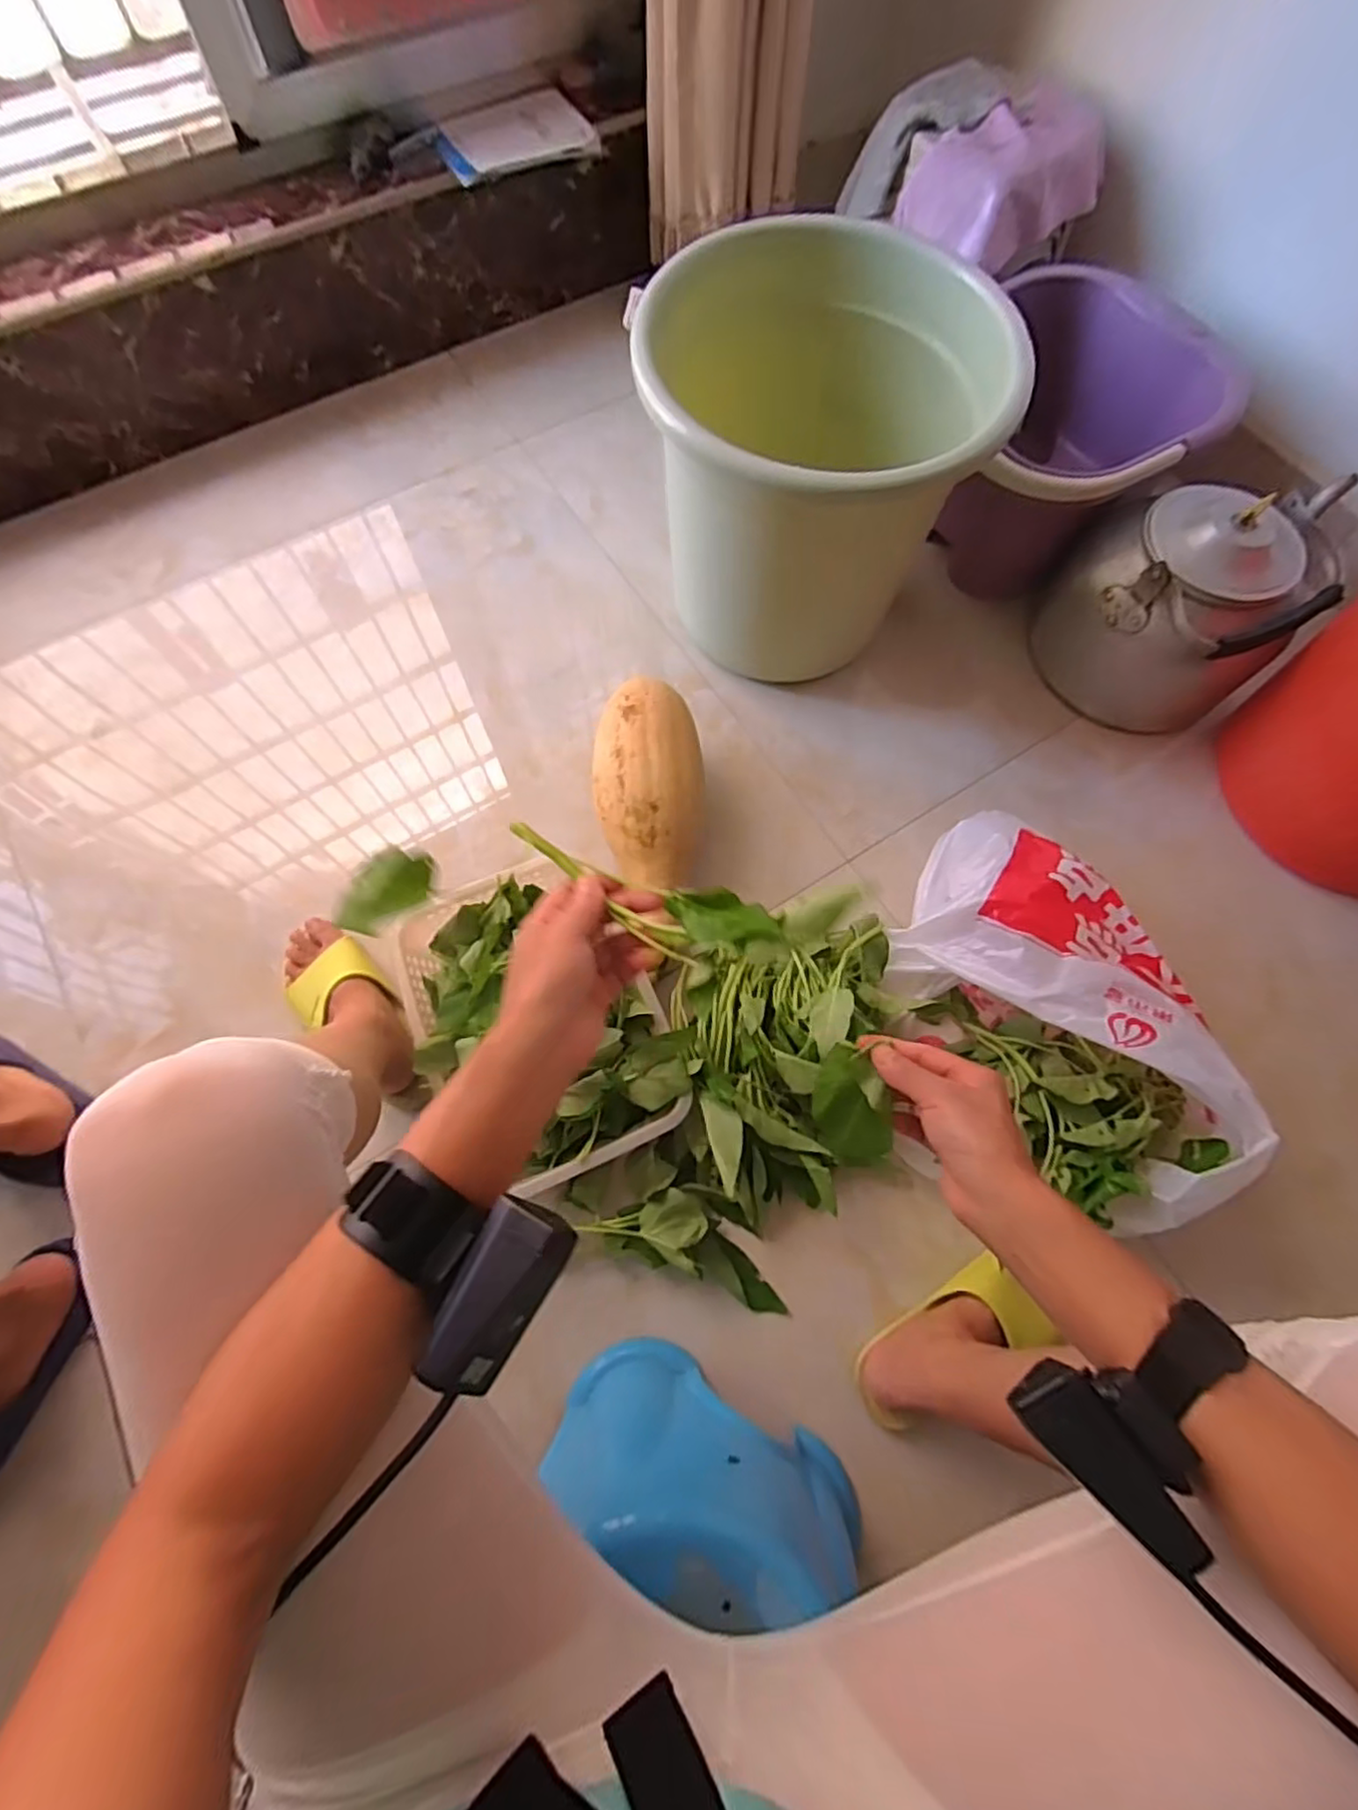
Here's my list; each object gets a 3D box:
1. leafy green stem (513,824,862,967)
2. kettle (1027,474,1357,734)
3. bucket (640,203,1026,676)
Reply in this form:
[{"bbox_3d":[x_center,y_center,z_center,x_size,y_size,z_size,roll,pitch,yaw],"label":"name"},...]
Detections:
[{"bbox_3d":[-0.004,0.000,0.368,0.184,0.034,0.045,14,69,27],"label":"leafy green stem"},{"bbox_3d":[0.585,-0.374,0.809,0.241,0.204,0.277,39,74,11],"label":"kettle"},{"bbox_3d":[0.128,-0.449,0.756,0.338,0.331,0.281,-16,72,-7],"label":"bucket"}]

